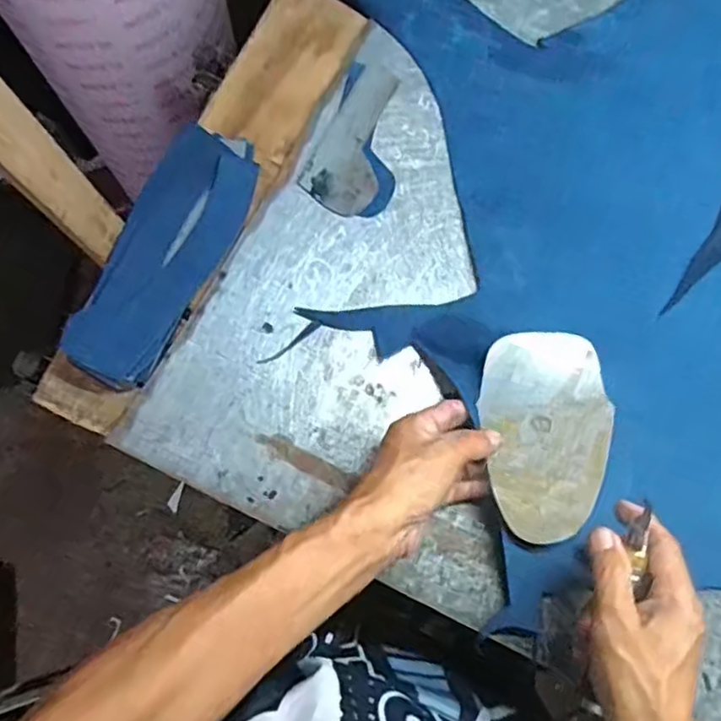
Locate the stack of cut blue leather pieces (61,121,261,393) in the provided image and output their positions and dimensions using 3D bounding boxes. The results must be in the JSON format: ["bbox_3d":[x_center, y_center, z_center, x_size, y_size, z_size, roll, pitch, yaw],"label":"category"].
[{"bbox_3d":[-0.159,-0.089,0.530,0.080,0.029,0.223,25,81,5],"label":"stack of cut blue leather pieces"}]

